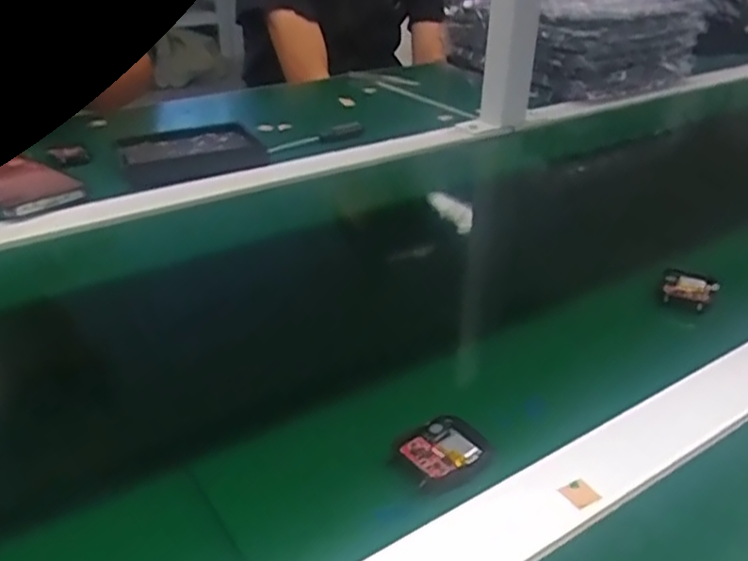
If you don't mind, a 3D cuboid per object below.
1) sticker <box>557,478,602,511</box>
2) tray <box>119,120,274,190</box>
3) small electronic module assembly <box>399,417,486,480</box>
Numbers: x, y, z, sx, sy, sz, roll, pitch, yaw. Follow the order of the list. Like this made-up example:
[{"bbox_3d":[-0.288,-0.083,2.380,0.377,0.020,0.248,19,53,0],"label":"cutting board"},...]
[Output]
[{"bbox_3d":[0.098,0.102,0.334,0.014,0.004,0.016,-30,34,-13],"label":"sticker"},{"bbox_3d":[-0.191,-0.134,0.724,0.138,0.023,0.117,-13,33,-22],"label":"tray"},{"bbox_3d":[0.037,0.085,0.357,0.039,0.008,0.036,-25,39,-36],"label":"small electronic module assembly"}]

